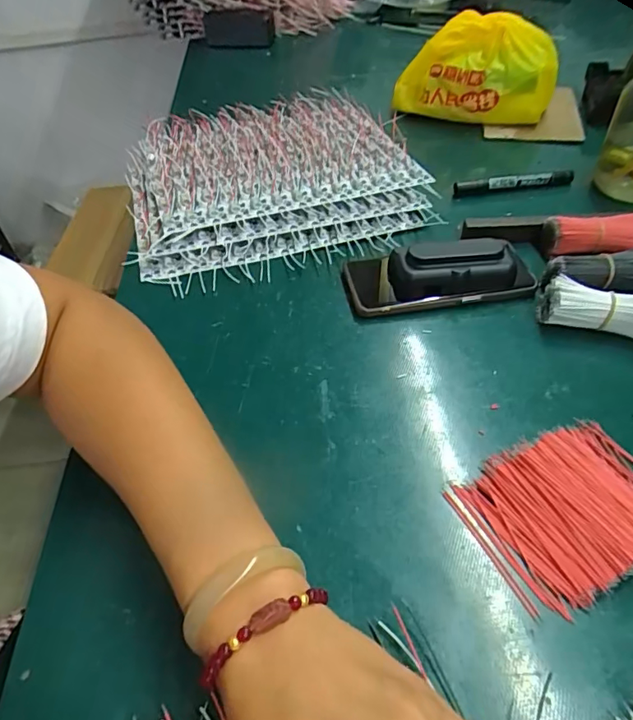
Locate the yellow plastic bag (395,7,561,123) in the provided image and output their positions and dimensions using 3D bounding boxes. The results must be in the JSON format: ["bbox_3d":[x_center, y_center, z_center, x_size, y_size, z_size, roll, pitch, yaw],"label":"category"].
[{"bbox_3d":[0.202,-0.363,0.643,0.190,0.125,0.072,0,48,6],"label":"yellow plastic bag"}]

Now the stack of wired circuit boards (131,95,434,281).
[{"bbox_3d":[-0.062,-0.231,0.594,0.316,0.039,0.343,-13,48,-10],"label":"stack of wired circuit boards"}]

